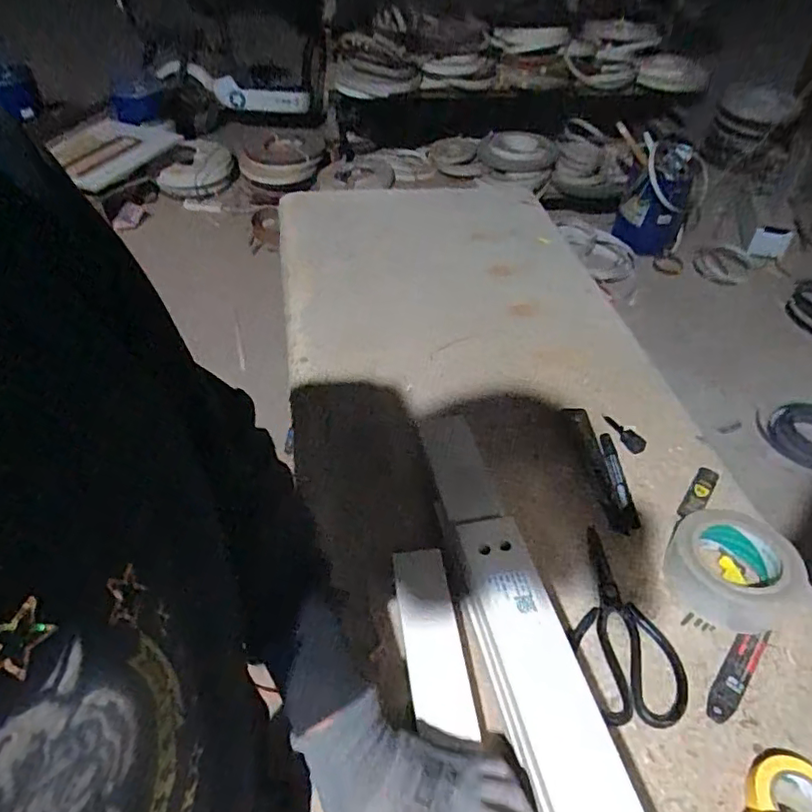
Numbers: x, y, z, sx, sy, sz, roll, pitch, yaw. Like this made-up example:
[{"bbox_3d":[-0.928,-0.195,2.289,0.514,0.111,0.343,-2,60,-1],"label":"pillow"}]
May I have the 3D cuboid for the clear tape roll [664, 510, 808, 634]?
[{"bbox_3d":[0.326,0.158,0.574,0.121,0.048,0.115,1,48,-1],"label":"clear tape roll"}]

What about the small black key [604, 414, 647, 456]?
[{"bbox_3d":[0.270,0.036,0.729,0.062,0.010,0.024,37,57,27],"label":"small black key"}]

